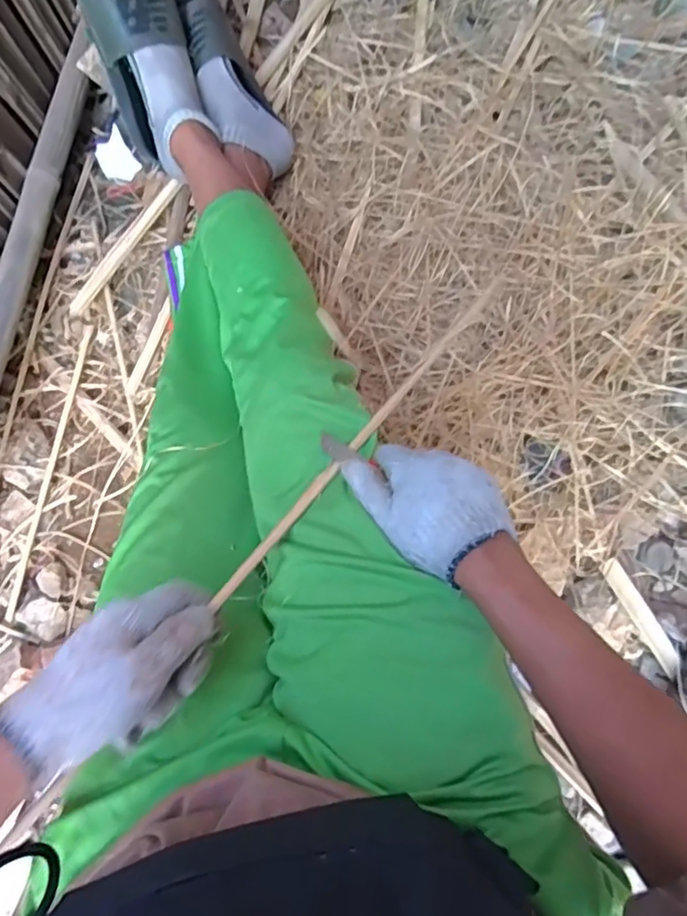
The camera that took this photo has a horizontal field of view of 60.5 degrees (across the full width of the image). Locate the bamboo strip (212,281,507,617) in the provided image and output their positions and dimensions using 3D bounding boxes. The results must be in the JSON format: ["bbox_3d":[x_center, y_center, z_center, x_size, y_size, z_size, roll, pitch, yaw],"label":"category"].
[{"bbox_3d":[0.033,-0.036,0.537,0.013,0.014,0.420,37,66,9],"label":"bamboo strip"}]

